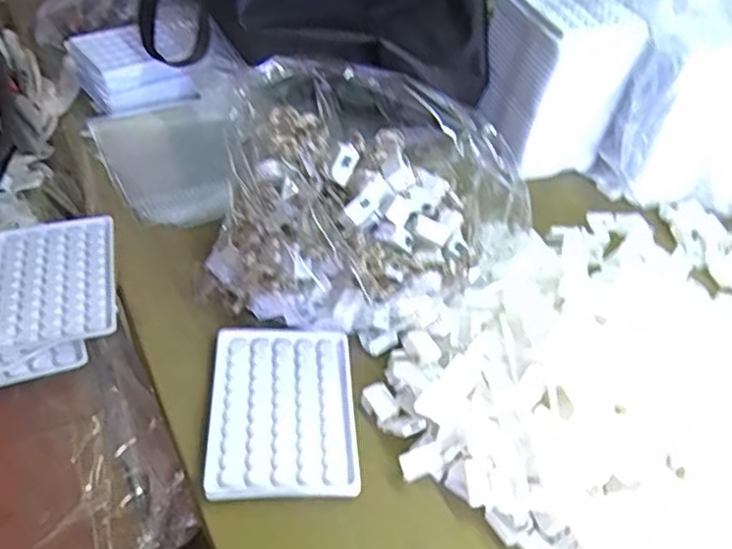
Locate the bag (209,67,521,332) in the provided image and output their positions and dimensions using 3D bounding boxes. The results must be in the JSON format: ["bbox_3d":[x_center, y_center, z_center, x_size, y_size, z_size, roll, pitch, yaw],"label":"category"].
[{"bbox_3d":[0.006,-0.053,0.496,0.214,0.138,0.170,16,45,10],"label":"bag"}]

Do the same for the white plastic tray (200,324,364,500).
[{"bbox_3d":[-0.055,0.088,0.444,0.095,0.008,0.130,0,45,-7],"label":"white plastic tray"}]

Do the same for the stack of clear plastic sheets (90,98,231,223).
[{"bbox_3d":[-0.180,-0.111,0.621,0.118,0.017,0.166,-19,50,-24],"label":"stack of clear plastic sheets"}]

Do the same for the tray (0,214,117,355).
[{"bbox_3d":[-0.245,0.003,0.513,0.092,0.011,0.124,-8,46,-14],"label":"tray"}]

